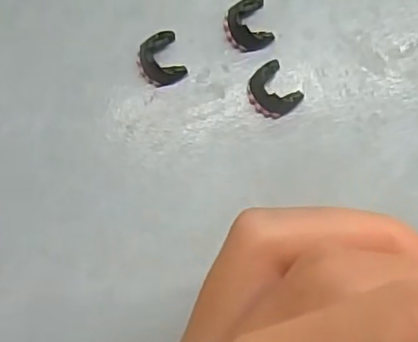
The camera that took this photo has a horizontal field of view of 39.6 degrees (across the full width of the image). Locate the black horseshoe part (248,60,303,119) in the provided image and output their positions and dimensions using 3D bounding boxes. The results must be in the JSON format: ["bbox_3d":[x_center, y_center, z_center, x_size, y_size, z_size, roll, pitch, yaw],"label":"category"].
[{"bbox_3d":[0.019,-0.024,0.178,0.014,0.004,0.016,-37,83,0],"label":"black horseshoe part"}]

